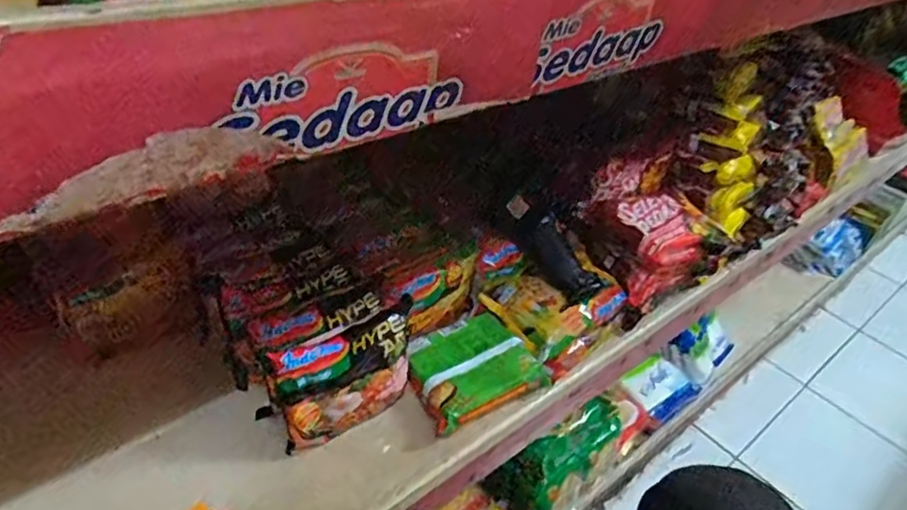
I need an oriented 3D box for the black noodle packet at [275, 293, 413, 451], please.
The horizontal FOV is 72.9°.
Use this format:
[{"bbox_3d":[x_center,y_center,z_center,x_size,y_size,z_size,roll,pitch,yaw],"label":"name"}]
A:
[{"bbox_3d":[-0.089,0.108,0.548,0.047,0.105,0.128,33,45,29],"label":"black noodle packet"}]

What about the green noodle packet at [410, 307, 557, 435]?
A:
[{"bbox_3d":[0.019,0.111,0.609,0.127,0.032,0.104,-21,46,-31],"label":"green noodle packet"}]

